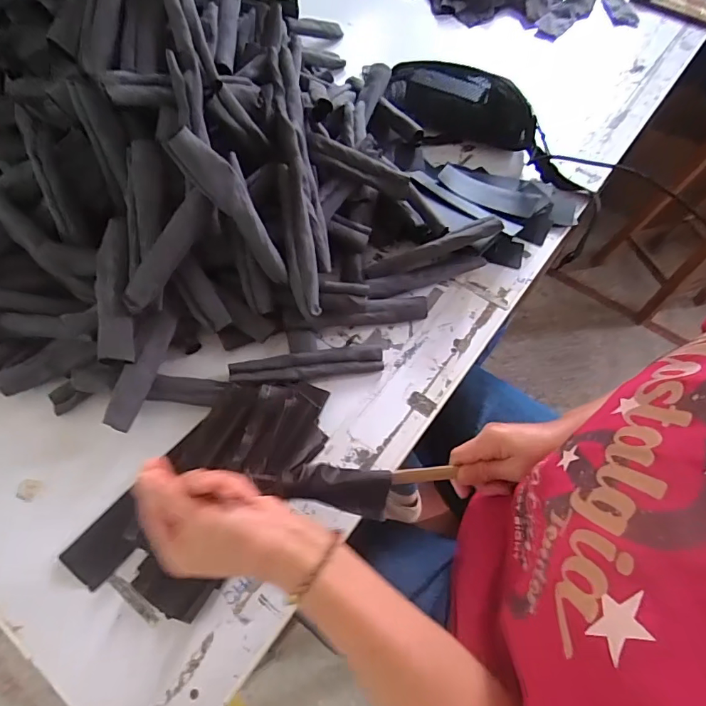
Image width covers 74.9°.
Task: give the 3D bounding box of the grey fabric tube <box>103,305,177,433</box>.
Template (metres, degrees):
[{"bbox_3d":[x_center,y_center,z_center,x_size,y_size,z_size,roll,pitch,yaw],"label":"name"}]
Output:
[{"bbox_3d":[-0.238,0.016,0.523,0.027,0.027,0.143,16,63,6],"label":"grey fabric tube"}]

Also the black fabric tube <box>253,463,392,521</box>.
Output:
[{"bbox_3d":[-0.025,0.121,0.415,0.119,0.013,0.040,11,61,-13],"label":"black fabric tube"}]

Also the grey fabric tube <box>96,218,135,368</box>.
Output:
[{"bbox_3d":[-0.274,-0.072,0.524,0.038,0.019,0.171,-7,78,-5],"label":"grey fabric tube"}]

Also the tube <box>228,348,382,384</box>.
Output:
[{"bbox_3d":[-0.055,0.017,0.564,0.183,0.019,0.032,-5,63,-4],"label":"tube"}]

